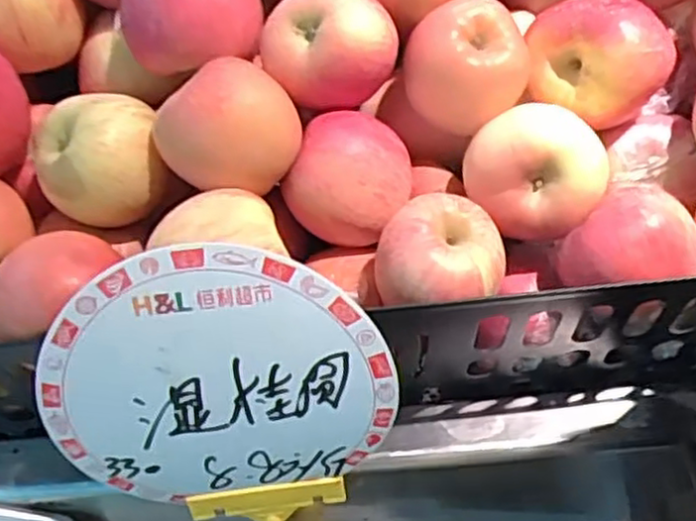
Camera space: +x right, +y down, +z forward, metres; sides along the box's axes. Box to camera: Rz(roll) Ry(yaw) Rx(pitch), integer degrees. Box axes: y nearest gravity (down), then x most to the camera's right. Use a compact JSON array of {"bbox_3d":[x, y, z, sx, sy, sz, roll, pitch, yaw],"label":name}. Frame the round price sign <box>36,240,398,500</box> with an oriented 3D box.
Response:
[{"bbox_3d":[-0.063,0.060,0.338,0.161,0.147,0.009,-10,30,4],"label":"round price sign"}]

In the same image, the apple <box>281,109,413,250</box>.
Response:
[{"bbox_3d":[0.005,-0.045,0.396,0.059,0.058,0.067,20,54,20],"label":"apple"}]

